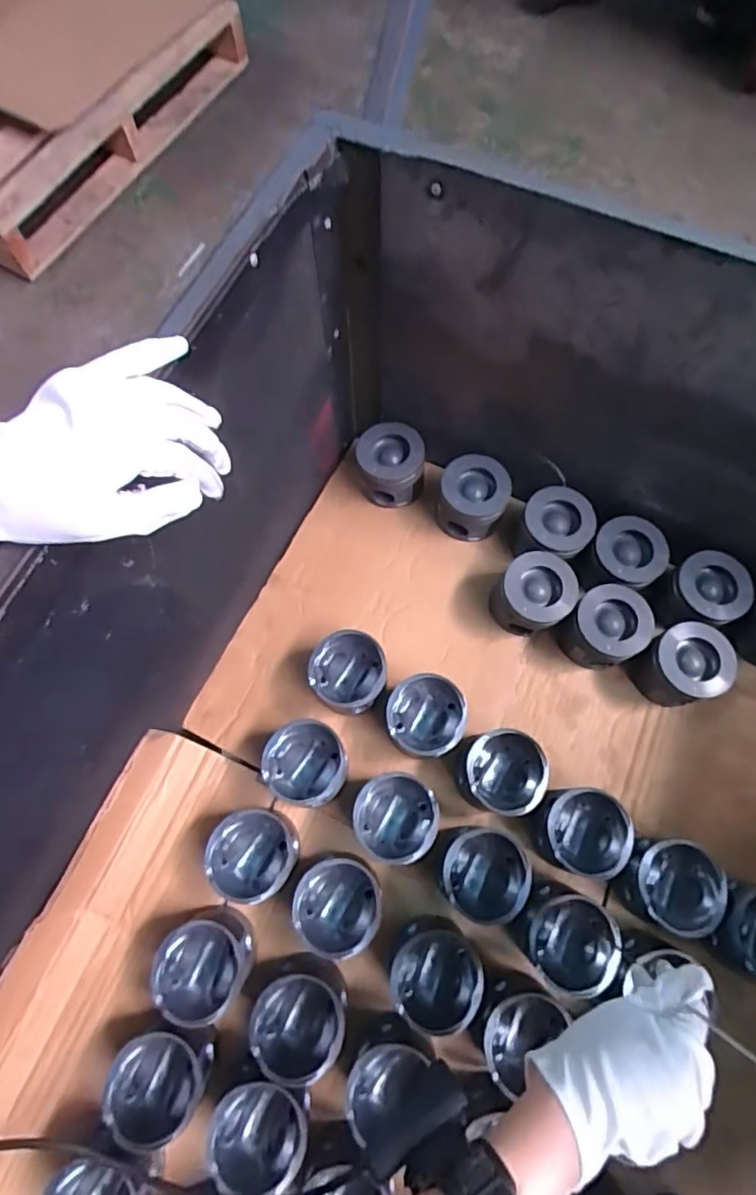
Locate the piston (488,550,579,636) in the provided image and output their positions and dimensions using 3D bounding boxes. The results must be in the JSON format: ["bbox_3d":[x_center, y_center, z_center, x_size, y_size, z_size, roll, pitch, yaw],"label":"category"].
[{"bbox_3d":[0.187,-0.001,0.700,0.090,0.074,0.086,-38,75,-12],"label":"piston"}]

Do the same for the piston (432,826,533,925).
[{"bbox_3d":[0.106,0.284,0.603,0.090,0.070,0.082,0,71,0],"label":"piston"}]

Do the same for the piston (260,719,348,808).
[{"bbox_3d":[-0.077,0.184,0.634,0.083,0.077,0.087,0,71,0],"label":"piston"}]

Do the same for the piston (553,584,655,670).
[{"bbox_3d":[0.269,0.038,0.686,0.083,0.077,0.091,0,71,0],"label":"piston"}]

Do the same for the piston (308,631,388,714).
[{"bbox_3d":[-0.035,0.090,0.667,0.087,0.073,0.086,0,71,0],"label":"piston"}]

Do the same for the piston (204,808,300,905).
[{"bbox_3d":[-0.126,0.264,0.598,0.083,0.068,0.081,0,71,0],"label":"piston"}]

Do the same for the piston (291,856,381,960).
[{"bbox_3d":[-0.040,0.310,0.591,0.082,0.078,0.084,0,71,0],"label":"piston"}]

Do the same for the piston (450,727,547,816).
[{"bbox_3d":[0.133,0.193,0.637,0.092,0.078,0.083,-3,71,-1],"label":"piston"}]

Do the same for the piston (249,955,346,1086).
[{"bbox_3d":[-0.074,0.404,0.560,0.082,0.069,0.084,7,71,3],"label":"piston"}]

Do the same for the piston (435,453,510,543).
[{"bbox_3d":[0.121,-0.126,0.736,0.081,0.076,0.080,0,71,0],"label":"piston"}]

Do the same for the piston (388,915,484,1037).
[{"bbox_3d":[0.054,0.369,0.572,0.084,0.068,0.082,0,71,0],"label":"piston"}]

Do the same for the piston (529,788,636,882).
[{"bbox_3d":[0.214,0.249,0.616,0.087,0.075,0.083,0,71,0],"label":"piston"}]

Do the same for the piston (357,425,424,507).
[{"bbox_3d":[0.017,-0.172,0.759,0.085,0.074,0.082,2,71,1],"label":"piston"}]

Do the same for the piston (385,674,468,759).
[{"bbox_3d":[0.052,0.136,0.652,0.084,0.075,0.084,-1,71,0],"label":"piston"}]

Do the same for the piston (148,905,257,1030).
[{"bbox_3d":[-0.168,0.361,0.571,0.081,0.075,0.086,6,71,2],"label":"piston"}]

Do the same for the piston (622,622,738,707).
[{"bbox_3d":[0.352,0.080,0.670,0.080,0.084,0.082,0,71,0],"label":"piston"}]

